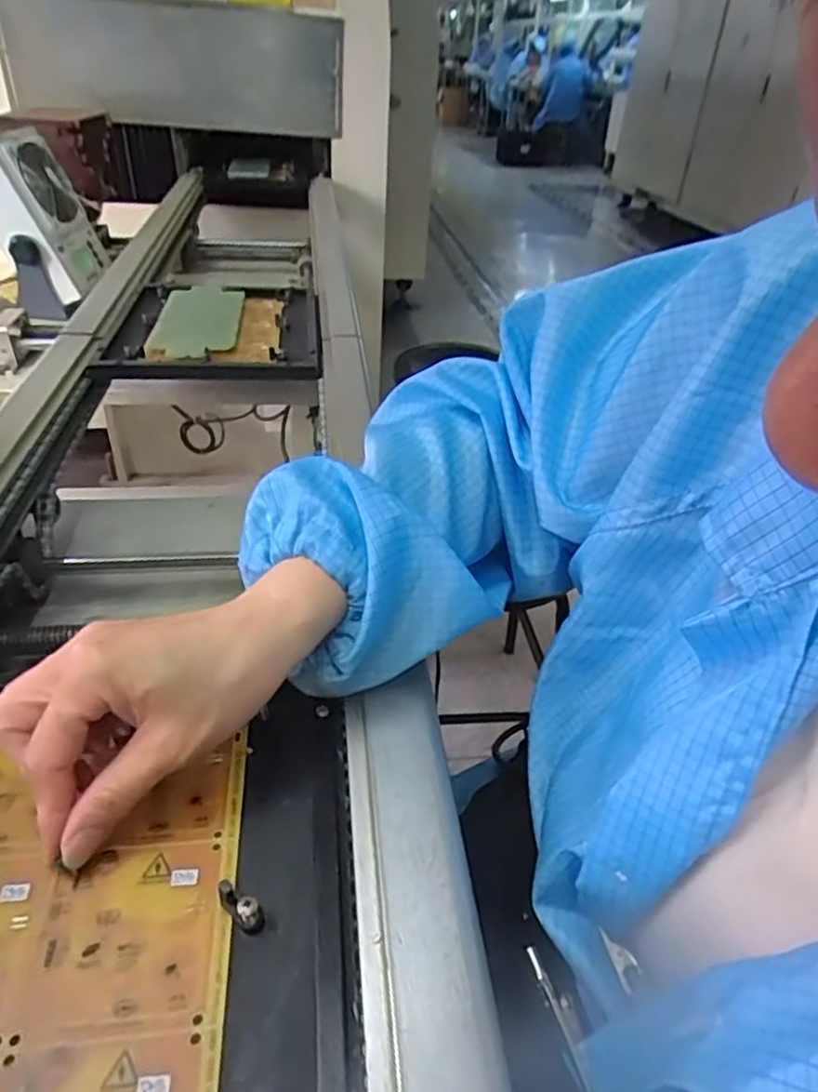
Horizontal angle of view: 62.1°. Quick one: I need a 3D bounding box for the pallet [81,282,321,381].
[{"bbox_3d":[-0.227,-0.267,0.816,0.231,0.020,0.274,-1,36,-10],"label":"pallet"}]

